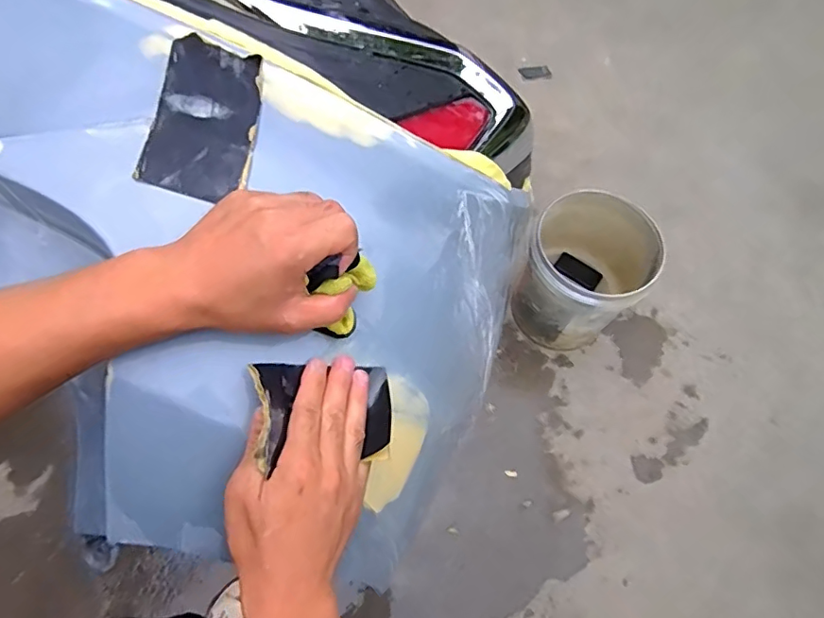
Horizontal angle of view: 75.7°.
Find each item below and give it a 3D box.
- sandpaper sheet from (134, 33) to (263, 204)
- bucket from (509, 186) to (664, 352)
[{"bbox_3d":[-0.150,-0.135,0.387,0.069,0.014,0.109,15,85,-13],"label":"sandpaper sheet"},{"bbox_3d":[0.434,-0.080,1.378,0.299,0.303,0.313,22,62,8],"label":"bucket"}]

